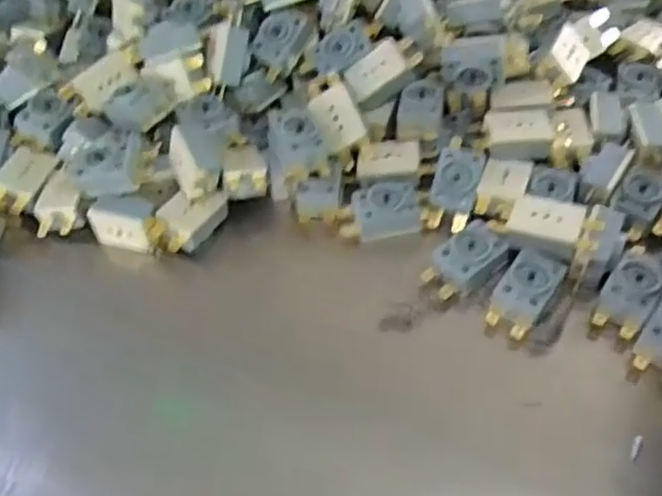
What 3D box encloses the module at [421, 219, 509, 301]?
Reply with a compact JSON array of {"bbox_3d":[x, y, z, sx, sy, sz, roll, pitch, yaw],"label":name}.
[{"bbox_3d":[0.074,0.007,0.380,0.046,0.016,0.025,-35,58,-19],"label":"module"}]

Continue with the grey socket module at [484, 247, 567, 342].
[{"bbox_3d":[0.104,0.024,0.365,0.026,0.017,0.045,29,61,24],"label":"grey socket module"}]

